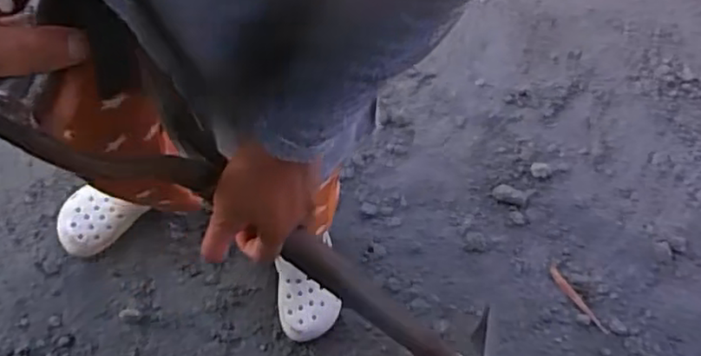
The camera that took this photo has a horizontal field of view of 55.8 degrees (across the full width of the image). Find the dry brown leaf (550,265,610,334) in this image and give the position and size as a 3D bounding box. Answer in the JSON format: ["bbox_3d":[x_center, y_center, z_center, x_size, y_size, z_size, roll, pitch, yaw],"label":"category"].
[{"bbox_3d":[0.403,0.217,1.177,0.018,0.013,0.143,-33,76,-11],"label":"dry brown leaf"}]

